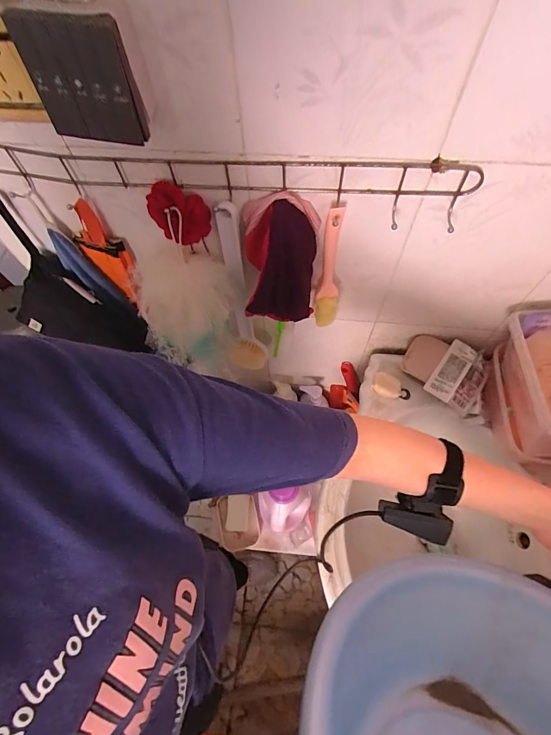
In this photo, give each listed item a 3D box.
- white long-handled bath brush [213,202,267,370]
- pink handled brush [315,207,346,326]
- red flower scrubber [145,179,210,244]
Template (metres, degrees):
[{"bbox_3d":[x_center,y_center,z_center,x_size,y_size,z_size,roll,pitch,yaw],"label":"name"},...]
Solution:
[{"bbox_3d":[-0.054,-0.094,0.584,0.061,0.345,0.056,-17,64,-7],"label":"white long-handled bath brush"},{"bbox_3d":[0.074,-0.123,0.498,0.029,0.198,0.029,9,64,6],"label":"pink handled brush"},{"bbox_3d":[-0.116,-0.188,0.453,0.074,0.068,0.025,5,64,4],"label":"red flower scrubber"}]

